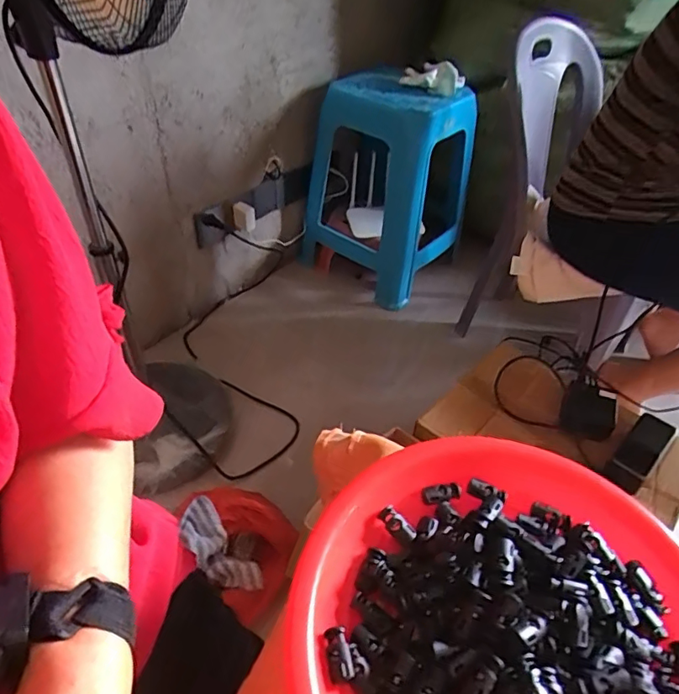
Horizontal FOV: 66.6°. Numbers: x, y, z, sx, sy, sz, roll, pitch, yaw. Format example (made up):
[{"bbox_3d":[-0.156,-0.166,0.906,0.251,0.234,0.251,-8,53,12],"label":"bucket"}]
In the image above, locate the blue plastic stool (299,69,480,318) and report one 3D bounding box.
[{"bbox_3d":[0.128,-0.423,1.356,0.345,0.486,0.319,31,49,25],"label":"blue plastic stool"}]

